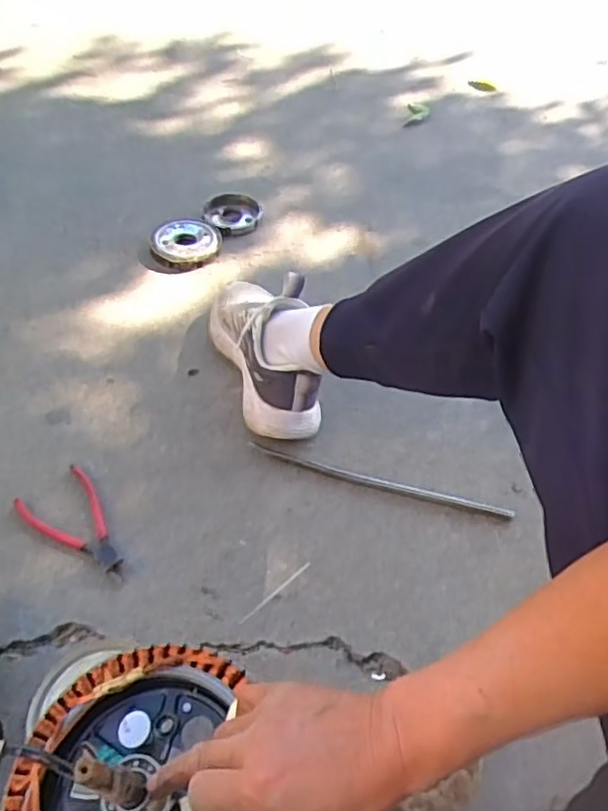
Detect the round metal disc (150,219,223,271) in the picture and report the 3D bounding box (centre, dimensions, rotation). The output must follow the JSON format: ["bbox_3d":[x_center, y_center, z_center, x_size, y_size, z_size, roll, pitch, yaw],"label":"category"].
[{"bbox_3d":[-0.181,-0.255,0.981,0.105,0.021,0.091,-7,55,-10],"label":"round metal disc"}]

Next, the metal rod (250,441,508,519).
[{"bbox_3d":[0.085,0.088,0.730,0.302,0.006,0.015,14,54,5],"label":"metal rod"}]

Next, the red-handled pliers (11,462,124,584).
[{"bbox_3d":[-0.232,0.128,0.661,0.075,0.008,0.141,-35,64,-26],"label":"red-handled pliers"}]

